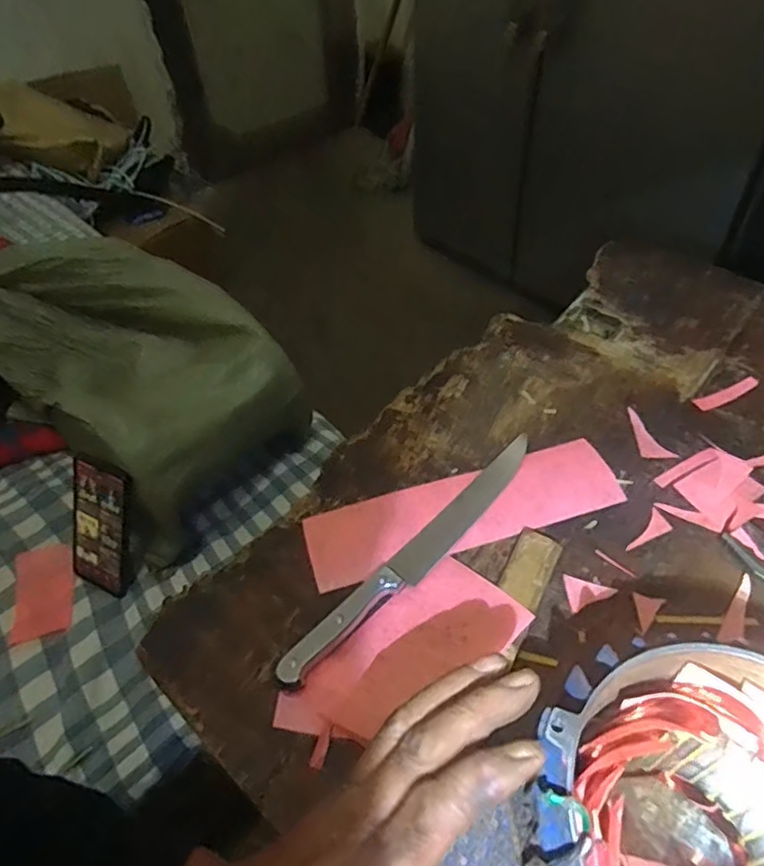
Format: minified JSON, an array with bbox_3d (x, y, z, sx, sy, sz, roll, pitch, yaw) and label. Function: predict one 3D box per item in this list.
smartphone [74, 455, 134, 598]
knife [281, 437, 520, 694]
[{"bbox_3d":[-0.320,0.106,0.680,0.077,0.171,0.016,22,24,11],"label":"smartphone"},{"bbox_3d":[0.033,0.093,0.480,0.029,0.015,0.290,34,59,29],"label":"knife"}]

